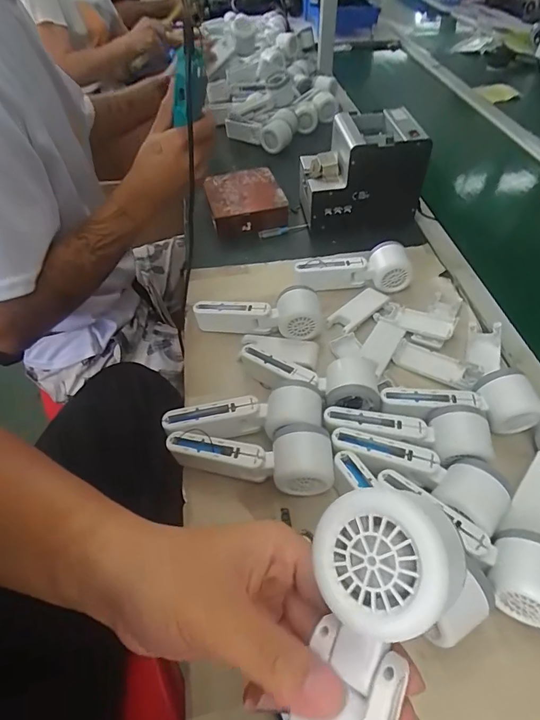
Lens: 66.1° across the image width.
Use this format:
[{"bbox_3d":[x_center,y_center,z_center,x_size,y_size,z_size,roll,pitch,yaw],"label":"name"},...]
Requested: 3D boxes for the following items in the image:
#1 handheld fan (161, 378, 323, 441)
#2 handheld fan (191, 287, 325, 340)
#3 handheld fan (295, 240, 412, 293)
[{"bbox_3d":[-0.029,0.061,0.445,0.169,0.048,0.054,-4,50,-2],"label":"handheld fan"},{"bbox_3d":[-0.015,-0.058,0.551,0.169,0.052,0.054,-2,50,0],"label":"handheld fan"},{"bbox_3d":[0.121,-0.138,0.607,0.158,0.056,0.055,-2,50,0],"label":"handheld fan"}]

